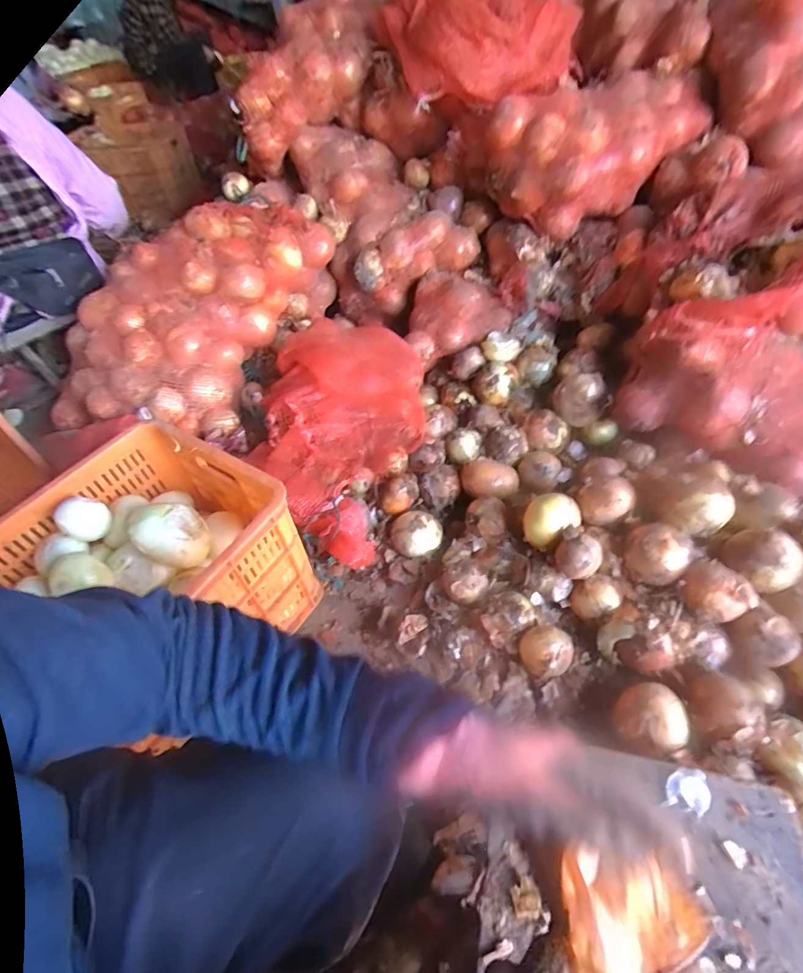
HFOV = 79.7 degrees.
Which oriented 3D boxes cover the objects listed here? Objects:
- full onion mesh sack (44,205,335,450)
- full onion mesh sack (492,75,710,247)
[{"bbox_3d":[-0.506,-0.425,1.211,0.398,0.282,0.731,21,56,21],"label":"full onion mesh sack"},{"bbox_3d":[0.480,-0.820,1.172,0.452,0.218,0.291,-30,54,-18],"label":"full onion mesh sack"}]

